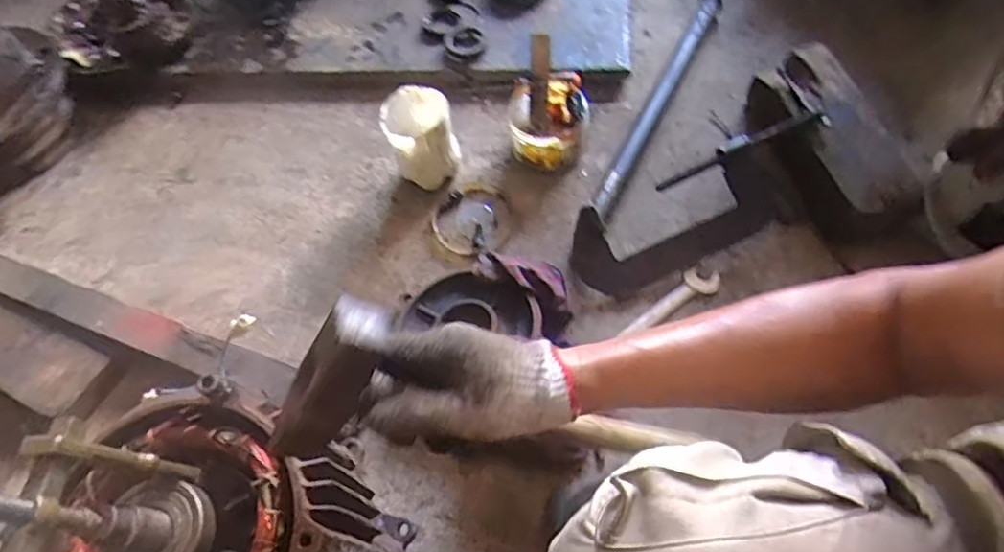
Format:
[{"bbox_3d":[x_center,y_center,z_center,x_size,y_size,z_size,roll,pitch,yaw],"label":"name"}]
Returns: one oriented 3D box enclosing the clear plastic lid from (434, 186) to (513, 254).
[{"bbox_3d":[-0.040,-0.083,0.870,0.105,0.019,0.111,-2,61,4],"label":"clear plastic lid"}]

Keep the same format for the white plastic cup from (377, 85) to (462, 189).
[{"bbox_3d":[-0.114,-0.194,0.873,0.094,0.134,0.096,-2,61,4],"label":"white plastic cup"}]

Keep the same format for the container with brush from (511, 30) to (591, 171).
[{"bbox_3d":[0.068,-0.254,0.895,0.111,0.116,0.169,-4,61,3],"label":"container with brush"}]

